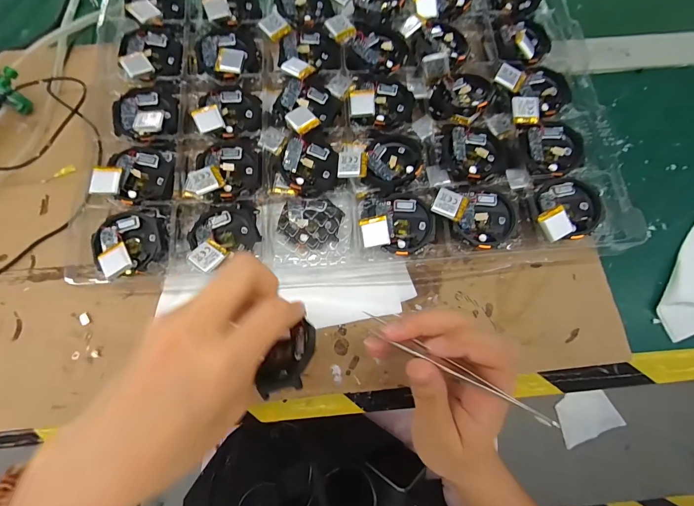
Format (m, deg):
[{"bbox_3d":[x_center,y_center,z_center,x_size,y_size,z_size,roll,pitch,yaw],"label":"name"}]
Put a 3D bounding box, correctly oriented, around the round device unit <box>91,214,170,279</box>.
[{"bbox_3d":[-0.164,-0.007,0.257,0.050,0.014,0.046,3,62,-5],"label":"round device unit"}]

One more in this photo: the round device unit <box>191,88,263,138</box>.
[{"bbox_3d":[-0.103,-0.123,0.291,0.054,0.017,0.047,-24,77,-6],"label":"round device unit"}]

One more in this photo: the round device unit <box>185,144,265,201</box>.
[{"bbox_3d":[-0.098,-0.069,0.275,0.052,0.015,0.050,0,76,-1],"label":"round device unit"}]

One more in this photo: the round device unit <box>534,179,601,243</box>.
[{"bbox_3d":[0.170,-0.033,0.261,0.056,0.014,0.046,-43,80,-10],"label":"round device unit"}]

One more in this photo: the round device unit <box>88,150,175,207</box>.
[{"bbox_3d":[-0.172,-0.064,0.277,0.056,0.012,0.050,13,71,-16],"label":"round device unit"}]

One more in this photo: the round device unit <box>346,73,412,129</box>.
[{"bbox_3d":[0.029,-0.136,0.297,0.059,0.011,0.051,13,76,2],"label":"round device unit"}]

